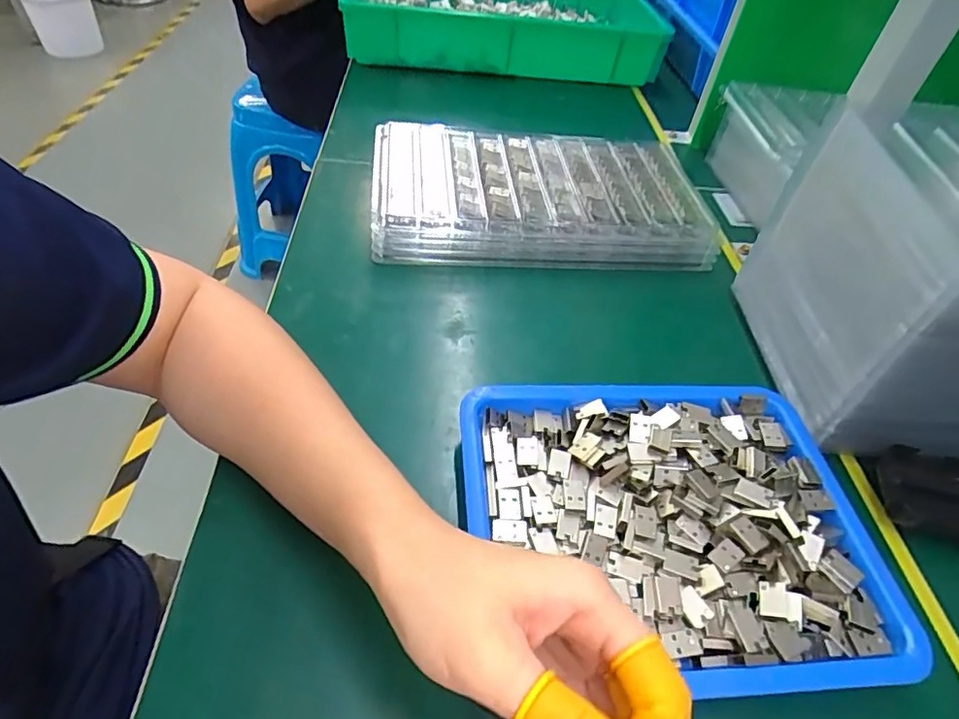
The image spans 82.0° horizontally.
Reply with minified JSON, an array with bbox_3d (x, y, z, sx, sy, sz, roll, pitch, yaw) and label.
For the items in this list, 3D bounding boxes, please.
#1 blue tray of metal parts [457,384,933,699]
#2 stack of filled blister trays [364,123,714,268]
[{"bbox_3d":[0.102,0.086,0.301,0.217,0.029,0.168,0,47,-6],"label":"blue tray of metal parts"},{"bbox_3d":[0.052,-0.153,0.516,0.295,0.049,0.172,2,47,-5],"label":"stack of filled blister trays"}]

